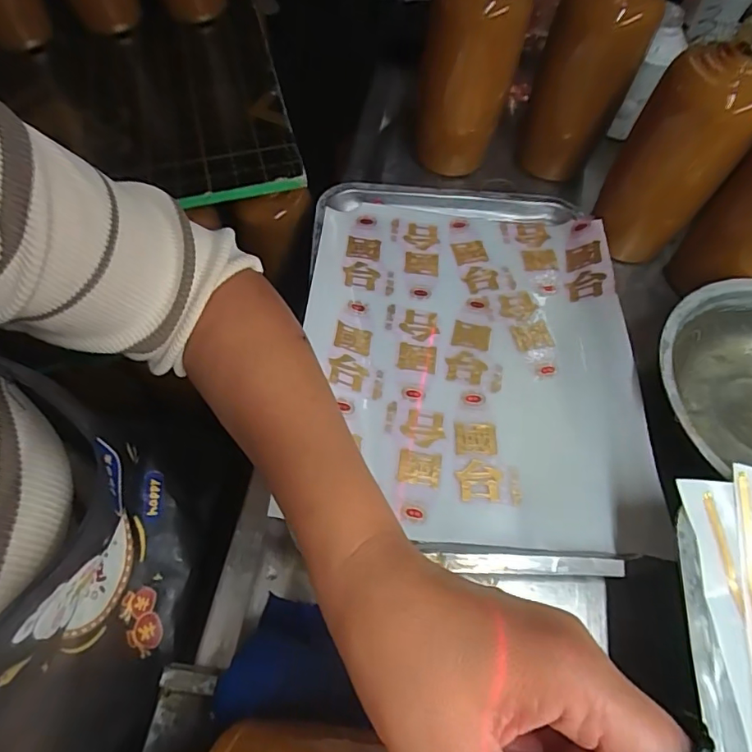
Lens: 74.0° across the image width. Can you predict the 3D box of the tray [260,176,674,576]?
[{"bbox_3d":[0.074,-0.026,0.409,0.257,0.027,0.339,4,59,2],"label":"tray"}]

